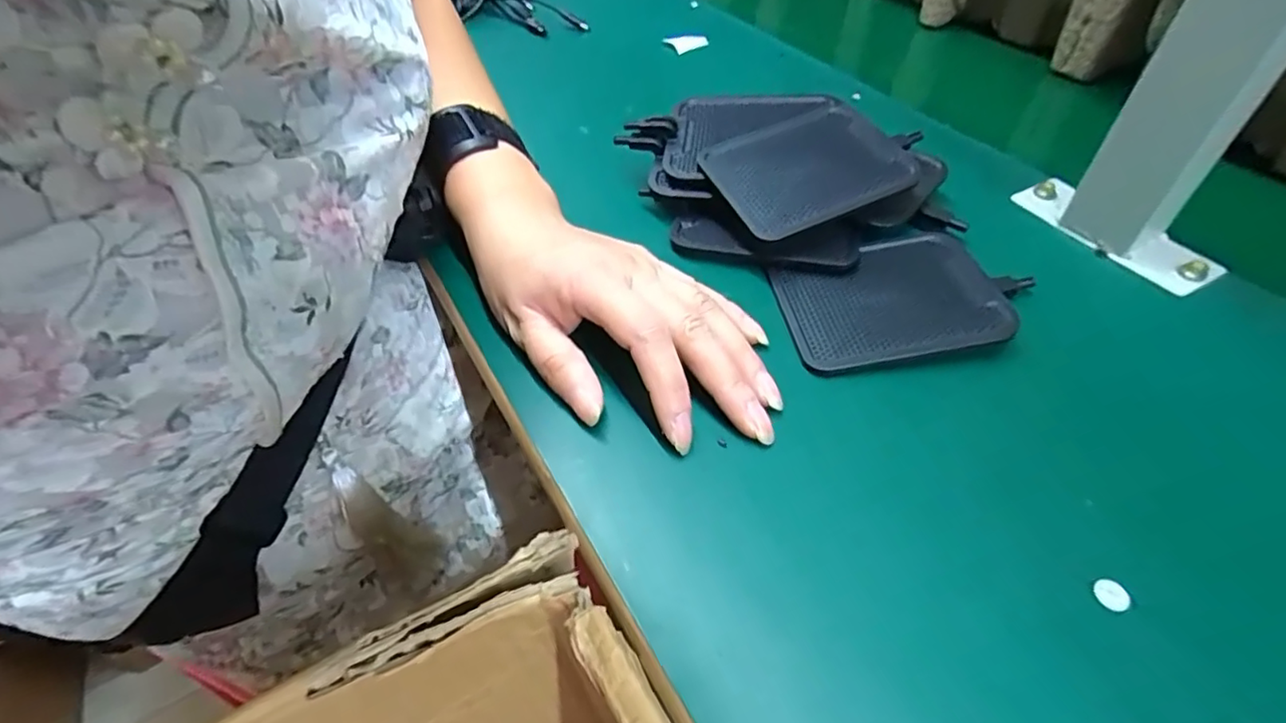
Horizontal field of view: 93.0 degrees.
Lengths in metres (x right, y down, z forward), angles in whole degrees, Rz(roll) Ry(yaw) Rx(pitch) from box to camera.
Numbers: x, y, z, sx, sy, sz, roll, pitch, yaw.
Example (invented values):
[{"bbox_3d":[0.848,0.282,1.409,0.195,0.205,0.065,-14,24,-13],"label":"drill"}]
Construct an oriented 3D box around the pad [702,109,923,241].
[{"bbox_3d":[0.086,-0.105,0.330,0.095,0.008,0.080,-25,55,-11],"label":"pad"}]

